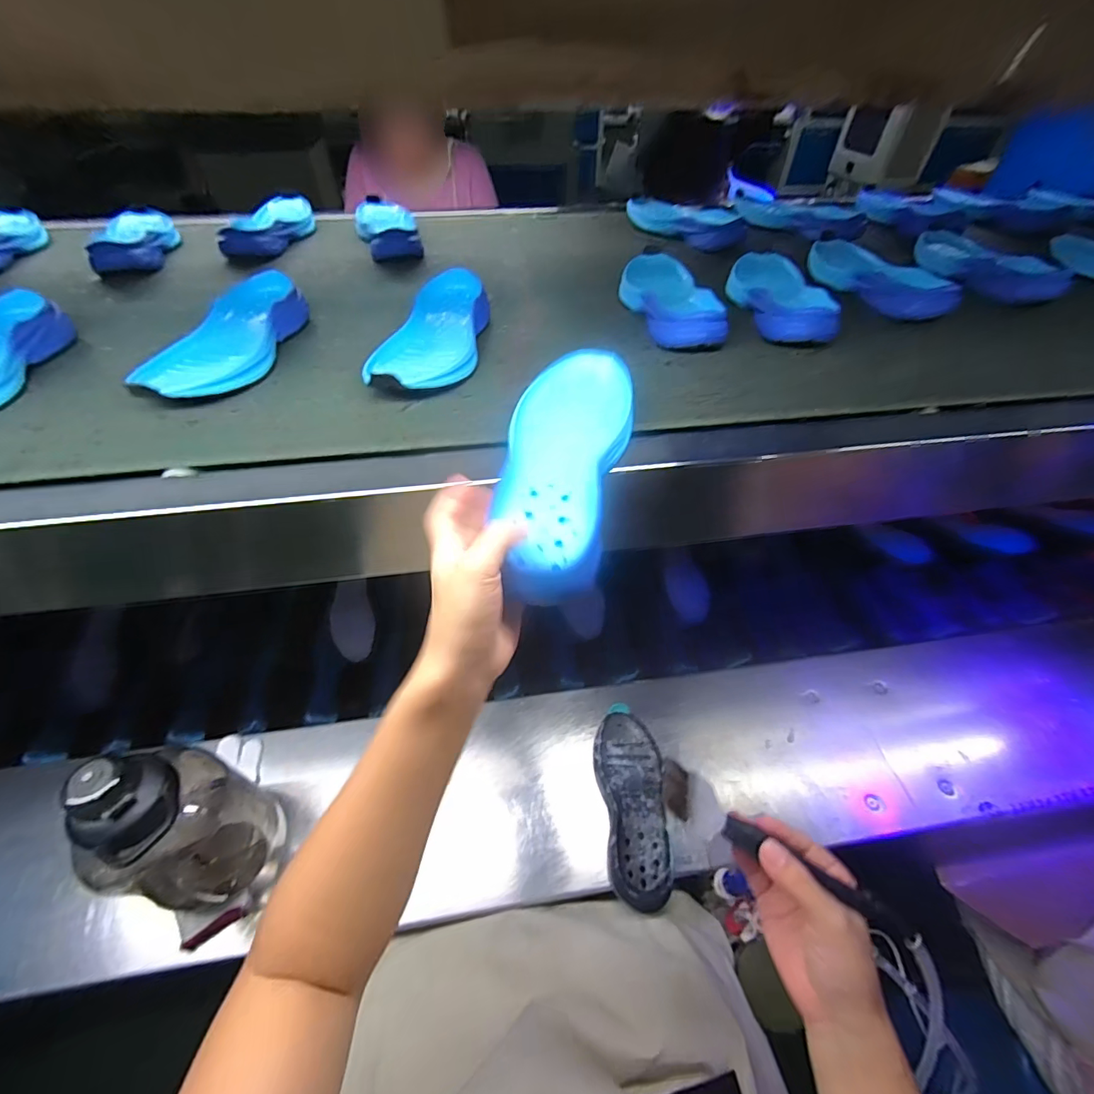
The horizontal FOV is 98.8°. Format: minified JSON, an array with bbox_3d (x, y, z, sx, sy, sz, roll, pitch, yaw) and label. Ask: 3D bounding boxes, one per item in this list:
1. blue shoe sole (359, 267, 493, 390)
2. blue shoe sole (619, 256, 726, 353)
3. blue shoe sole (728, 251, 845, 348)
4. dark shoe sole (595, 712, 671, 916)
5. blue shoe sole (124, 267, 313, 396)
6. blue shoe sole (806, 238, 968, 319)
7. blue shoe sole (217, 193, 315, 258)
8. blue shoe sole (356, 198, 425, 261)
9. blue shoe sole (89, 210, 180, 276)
[{"bbox_3d":[-0.115,-0.217,0.474,0.086,0.052,0.200,3,52,2],"label":"blue shoe sole"},{"bbox_3d":[0.141,-0.298,0.557,0.087,0.038,0.231,-4,51,-4],"label":"blue shoe sole"},{"bbox_3d":[0.272,-0.300,0.560,0.089,0.033,0.223,5,48,4],"label":"blue shoe sole"},{"bbox_3d":[0.104,0.308,0.564,0.078,0.039,0.203,-2,52,-2],"label":"dark shoe sole"},{"bbox_3d":[-0.317,-0.208,0.467,0.082,0.045,0.212,-1,52,-1],"label":"blue shoe sole"},{"bbox_3d":[0.418,-0.346,0.594,0.079,0.039,0.221,-1,52,-1],"label":"blue shoe sole"},{"bbox_3d":[-0.419,-0.489,0.714,0.114,0.039,0.201,-5,51,-4],"label":"blue shoe sole"},{"bbox_3d":[-0.249,-0.495,0.728,0.087,0.041,0.204,-13,53,-10],"label":"blue shoe sole"},{"bbox_3d":[-0.589,-0.447,0.675,0.095,0.038,0.205,-21,54,-16],"label":"blue shoe sole"}]

